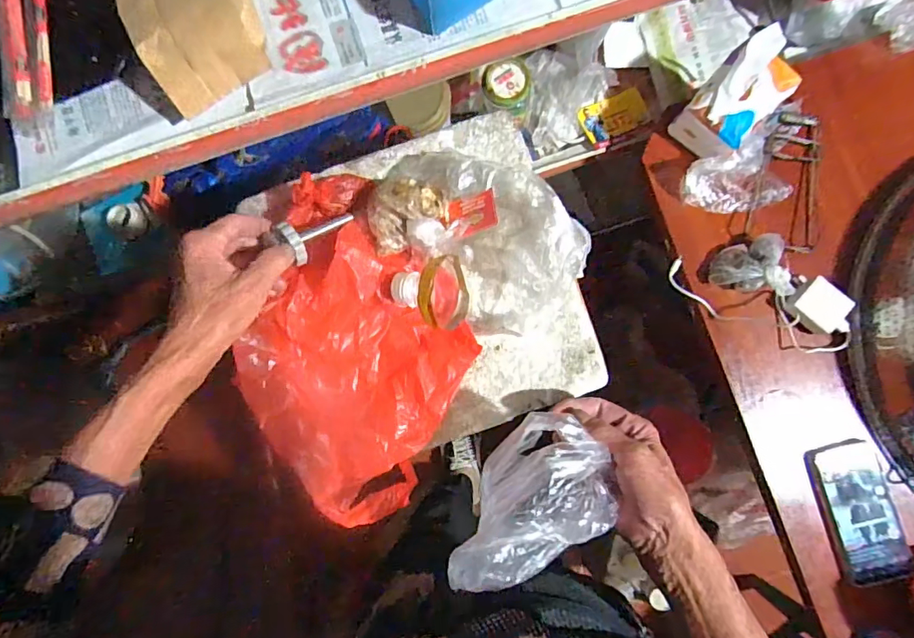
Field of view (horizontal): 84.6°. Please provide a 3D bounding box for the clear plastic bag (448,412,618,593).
[{"bbox_3d":[0.060,0.151,0.386,0.092,0.057,0.146,33,88,4],"label":"clear plastic bag"}]

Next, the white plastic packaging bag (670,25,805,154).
[{"bbox_3d":[0.364,-0.282,0.645,0.090,0.065,0.163,43,88,4],"label":"white plastic packaging bag"}]

